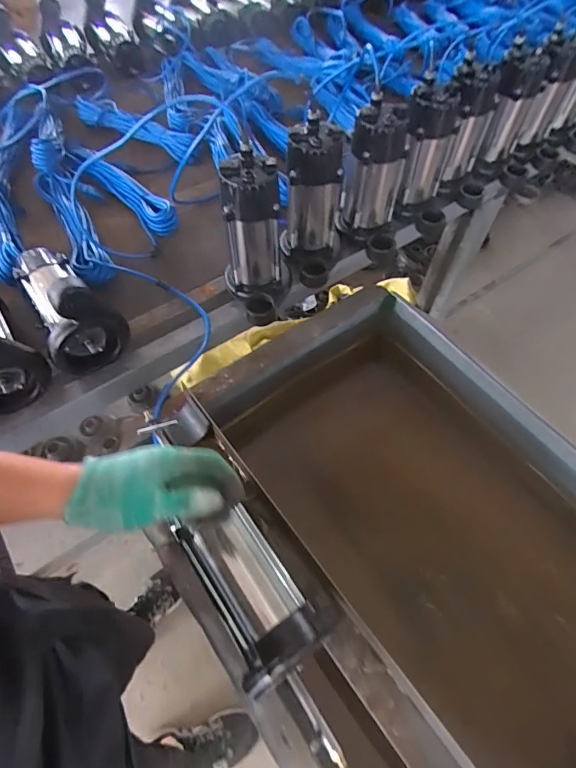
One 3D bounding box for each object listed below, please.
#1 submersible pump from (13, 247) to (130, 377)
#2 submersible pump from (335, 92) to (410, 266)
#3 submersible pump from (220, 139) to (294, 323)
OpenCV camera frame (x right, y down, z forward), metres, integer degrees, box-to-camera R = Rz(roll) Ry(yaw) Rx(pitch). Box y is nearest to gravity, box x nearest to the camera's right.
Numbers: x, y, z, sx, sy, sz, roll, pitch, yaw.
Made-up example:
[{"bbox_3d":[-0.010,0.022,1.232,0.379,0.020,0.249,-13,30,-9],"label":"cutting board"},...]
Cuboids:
[{"bbox_3d":[-0.363,-0.151,0.703,0.116,0.157,0.225,-27,62,-17],"label":"submersible pump"},{"bbox_3d":[0.158,-0.353,0.786,0.110,0.231,0.125,2,58,0],"label":"submersible pump"},{"bbox_3d":[-0.052,-0.222,0.705,0.113,0.235,0.141,-2,58,-2],"label":"submersible pump"}]

